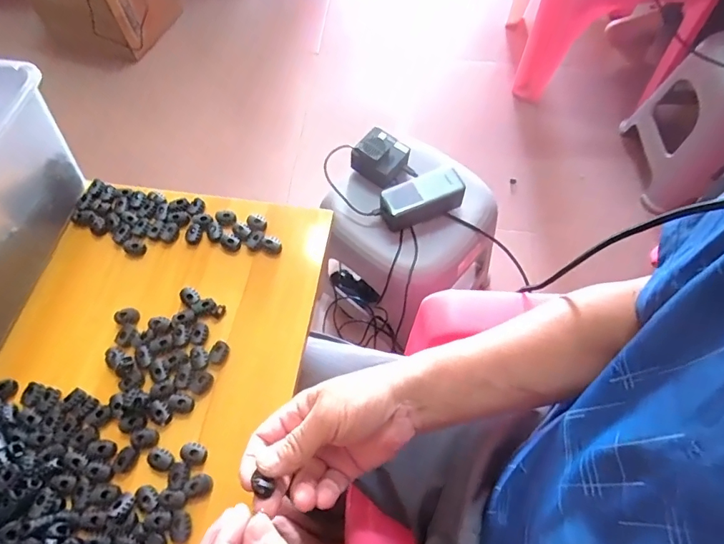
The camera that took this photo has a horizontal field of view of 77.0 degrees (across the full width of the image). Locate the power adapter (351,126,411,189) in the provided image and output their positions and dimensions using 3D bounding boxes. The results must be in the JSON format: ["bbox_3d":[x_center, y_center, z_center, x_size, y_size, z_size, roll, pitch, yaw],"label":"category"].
[{"bbox_3d":[0.032,-0.198,0.778,0.082,0.056,0.071,29,66,16],"label":"power adapter"}]

